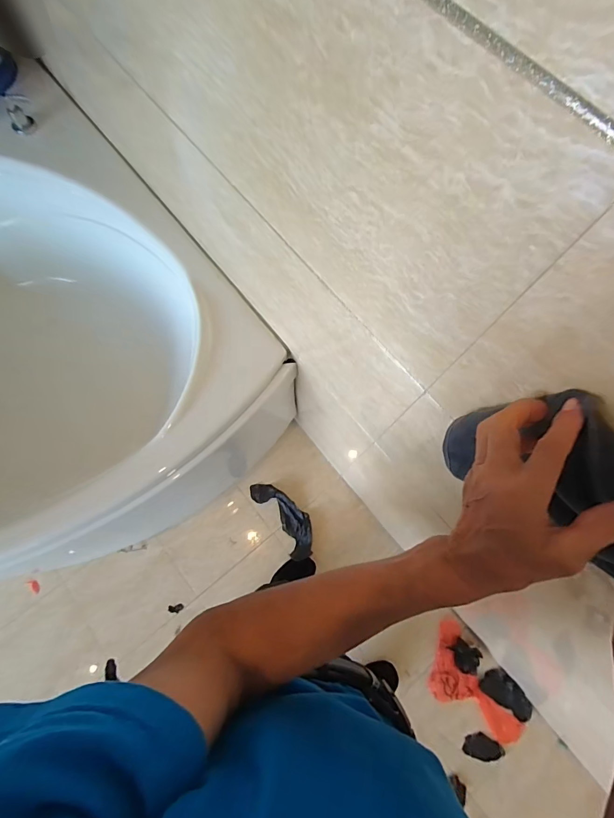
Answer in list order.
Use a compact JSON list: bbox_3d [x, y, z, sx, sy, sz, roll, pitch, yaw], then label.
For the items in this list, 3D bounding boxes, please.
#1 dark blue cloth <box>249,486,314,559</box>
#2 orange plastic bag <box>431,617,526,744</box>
[{"bbox_3d":[-0.068,0.352,1.217,0.110,0.019,0.282,-34,77,-11],"label":"dark blue cloth"},{"bbox_3d":[0.458,0.811,1.084,0.169,0.034,0.334,-29,76,-10],"label":"orange plastic bag"}]

